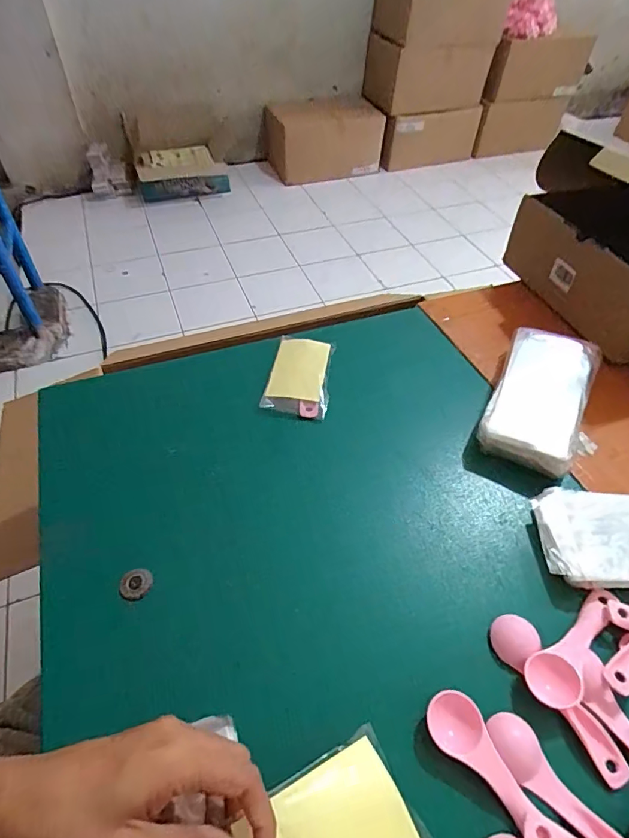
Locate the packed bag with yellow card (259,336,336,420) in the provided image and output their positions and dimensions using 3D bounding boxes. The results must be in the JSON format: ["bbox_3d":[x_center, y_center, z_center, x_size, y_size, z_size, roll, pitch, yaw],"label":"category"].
[{"bbox_3d":[-0.014,-0.053,0.523,0.069,0.016,0.111,8,50,6],"label":"packed bag with yellow card"}]

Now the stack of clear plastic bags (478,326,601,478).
[{"bbox_3d":[0.245,-0.018,0.492,0.108,0.046,0.186,22,53,17],"label":"stack of clear plastic bags"}]

